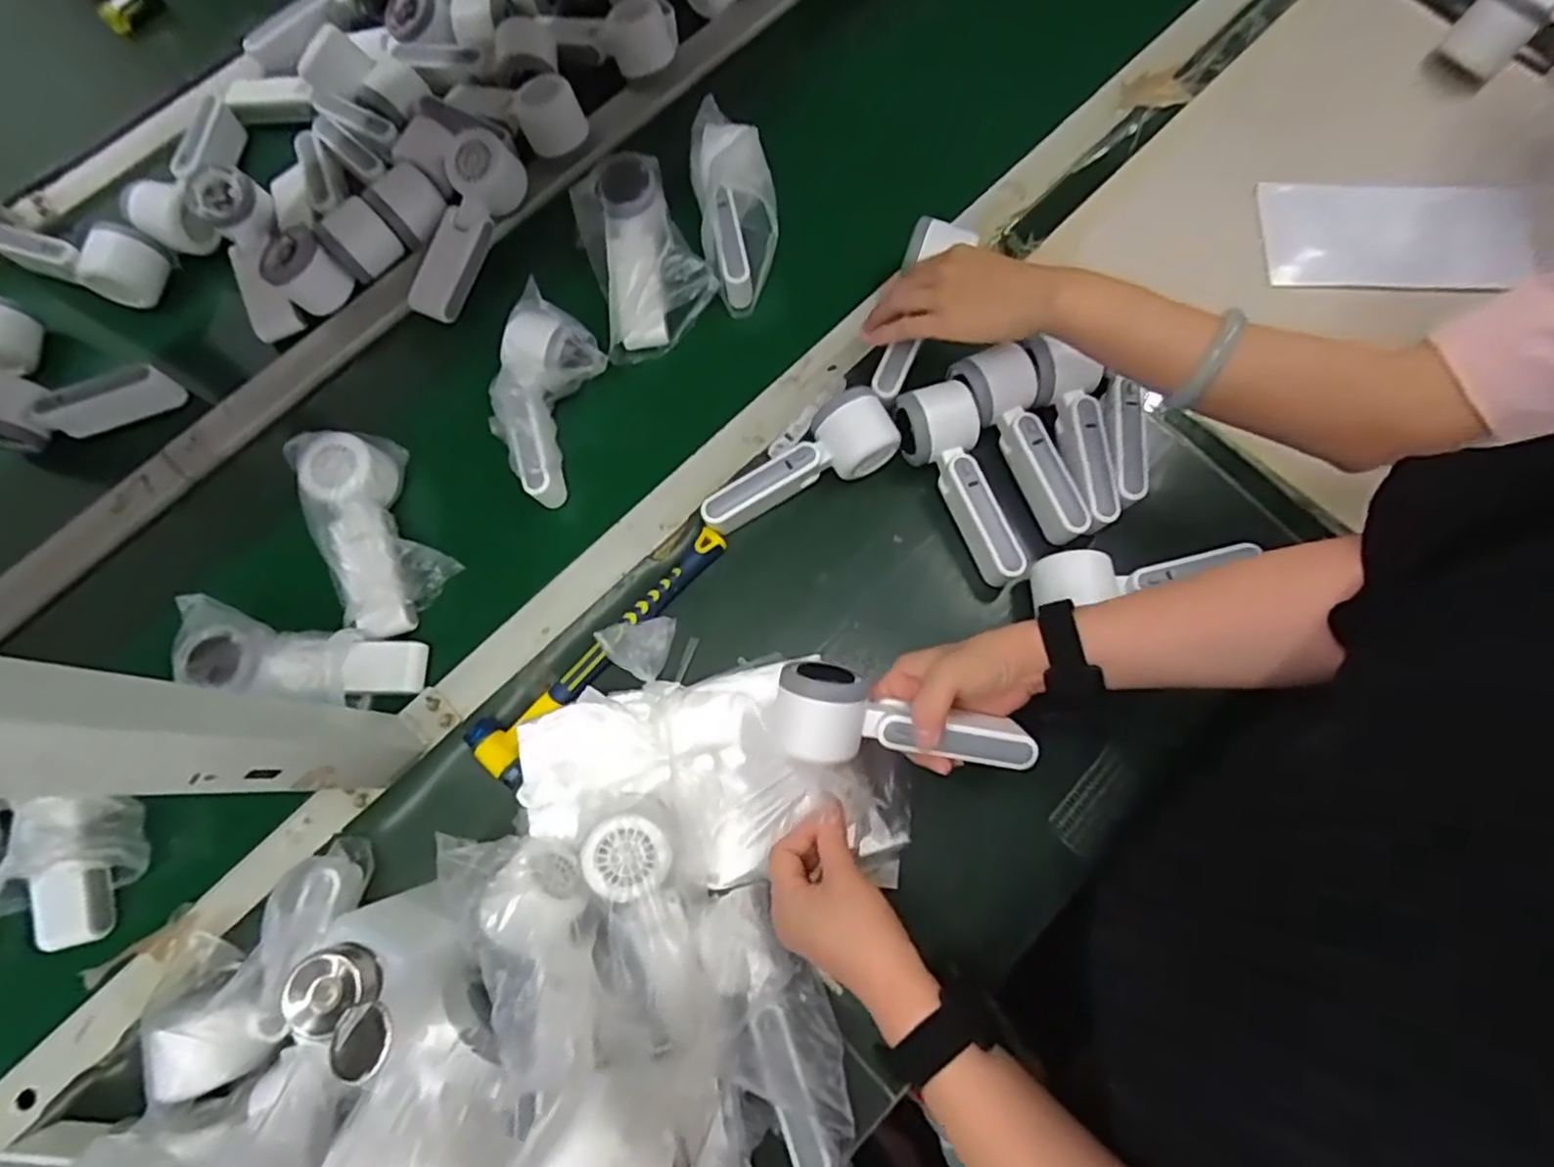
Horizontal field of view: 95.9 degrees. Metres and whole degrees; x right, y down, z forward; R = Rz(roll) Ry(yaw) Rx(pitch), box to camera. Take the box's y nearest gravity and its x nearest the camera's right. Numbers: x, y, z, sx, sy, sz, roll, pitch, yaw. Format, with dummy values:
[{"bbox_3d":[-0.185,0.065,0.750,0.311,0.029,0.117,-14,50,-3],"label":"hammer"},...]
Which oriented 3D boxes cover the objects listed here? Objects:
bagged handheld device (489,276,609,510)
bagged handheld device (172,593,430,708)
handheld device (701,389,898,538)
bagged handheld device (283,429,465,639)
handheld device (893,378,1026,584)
[{"bbox_3d":[-0.194,-0.152,0.587,0.091,0.068,0.157,21,79,4],"label":"bagged handheld device"},{"bbox_3d":[-0.369,0.054,0.526,0.187,0.059,0.059,12,79,2],"label":"bagged handheld device"},{"bbox_3d":[0.022,-0.084,0.552,0.158,0.046,0.060,-40,81,-8],"label":"handheld device"},{"bbox_3d":[-0.332,-0.052,0.562,0.088,0.051,0.186,-24,80,-5],"label":"bagged handheld device"},{"bbox_3d":[0.138,-0.074,0.548,0.063,0.048,0.161,-13,79,-3],"label":"handheld device"}]

